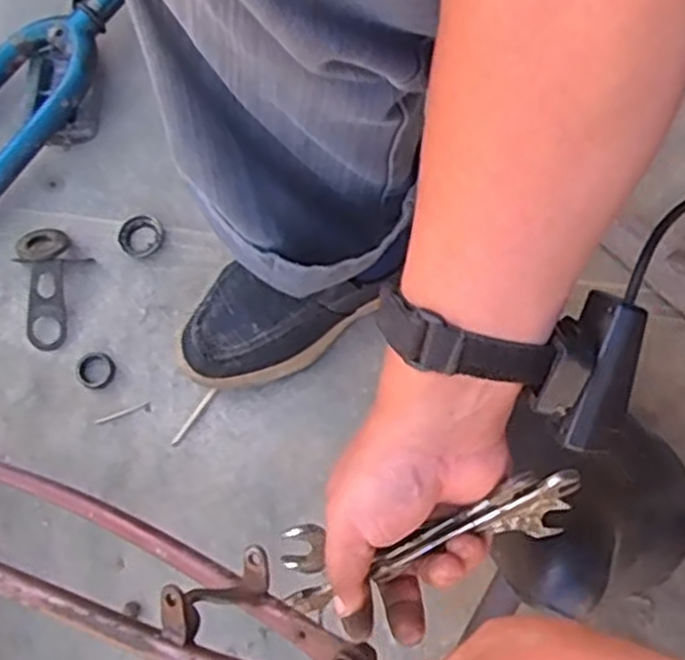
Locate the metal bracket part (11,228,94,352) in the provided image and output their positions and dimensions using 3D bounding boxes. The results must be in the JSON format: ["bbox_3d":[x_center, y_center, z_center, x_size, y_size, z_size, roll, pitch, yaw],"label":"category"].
[{"bbox_3d":[-0.261,-0.043,0.705,0.061,0.023,0.116,-8,71,-2],"label":"metal bracket part"}]

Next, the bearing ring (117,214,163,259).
[{"bbox_3d":[-0.186,-0.086,0.717,0.042,0.012,0.040,0,71,0],"label":"bearing ring"}]

